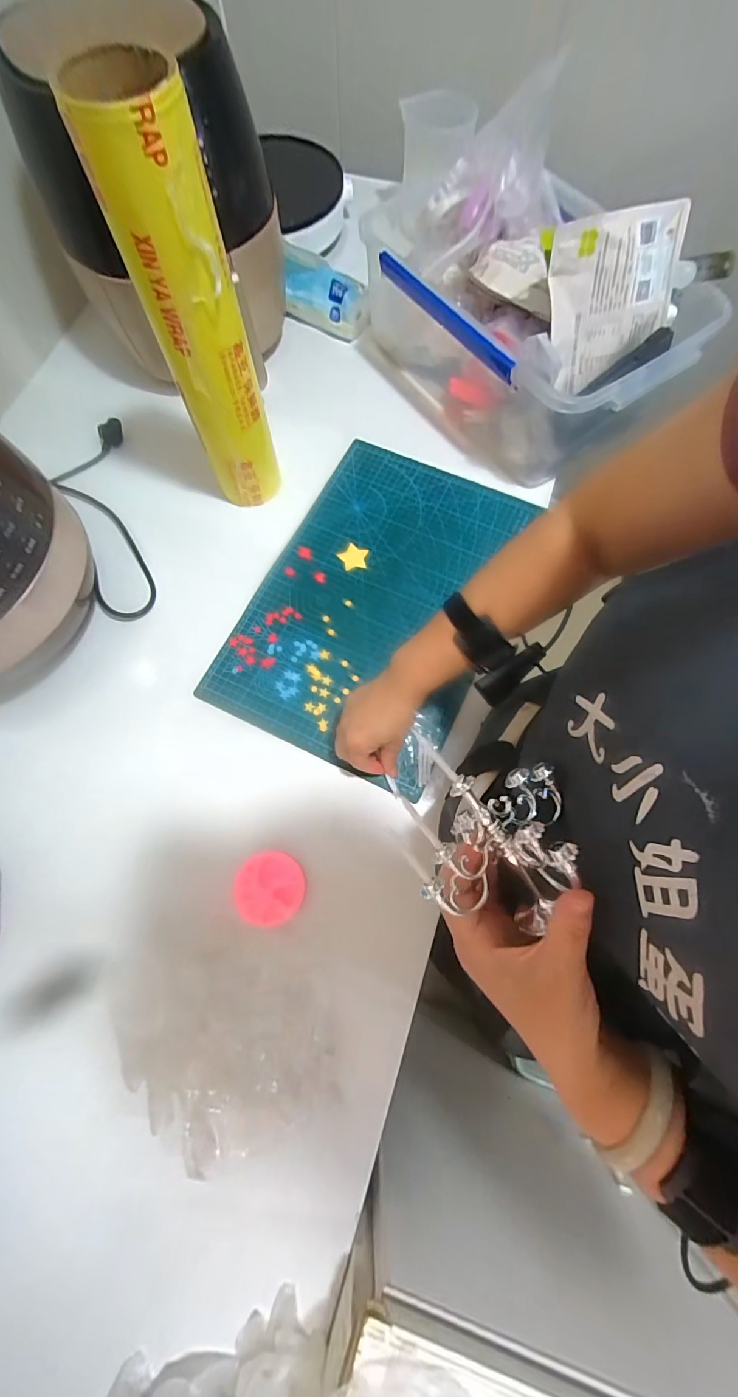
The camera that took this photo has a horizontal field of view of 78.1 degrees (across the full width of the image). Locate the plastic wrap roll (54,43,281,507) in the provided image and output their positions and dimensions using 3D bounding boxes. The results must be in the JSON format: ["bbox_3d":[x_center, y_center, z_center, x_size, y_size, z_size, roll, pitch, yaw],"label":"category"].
[{"bbox_3d":[-0.172,-0.377,0.492,0.086,0.364,0.086,-14,72,-3],"label":"plastic wrap roll"}]

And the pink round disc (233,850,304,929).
[{"bbox_3d":[-0.104,0.199,0.480,0.072,0.013,0.069,0,71,1],"label":"pink round disc"}]

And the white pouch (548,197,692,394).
[{"bbox_3d":[0.284,-0.460,0.529,0.164,0.151,0.022,-15,42,-3],"label":"white pouch"}]

